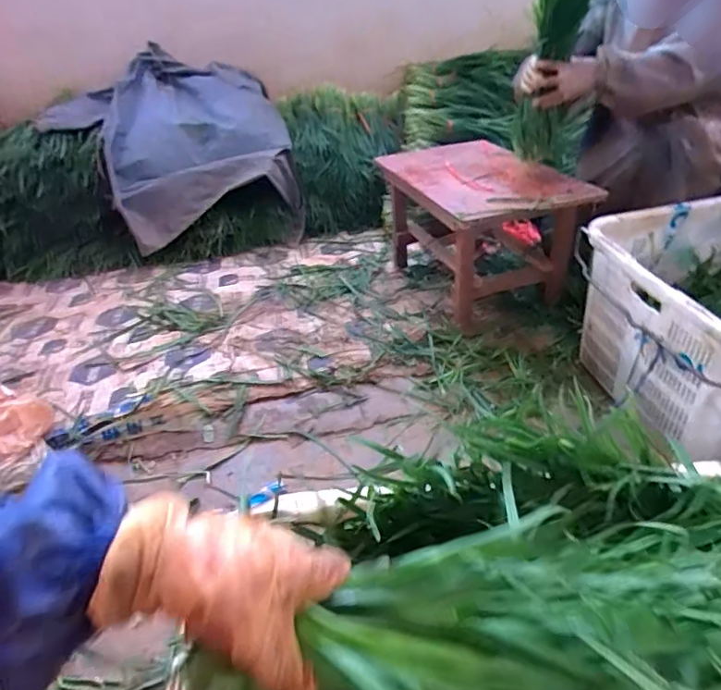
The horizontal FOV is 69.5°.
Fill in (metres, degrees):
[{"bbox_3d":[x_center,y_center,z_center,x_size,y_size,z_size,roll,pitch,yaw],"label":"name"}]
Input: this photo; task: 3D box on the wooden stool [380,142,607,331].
[{"bbox_3d":[0.310,-0.326,1.418,0.337,0.308,0.527,-18,38,-18],"label":"wooden stool"}]

